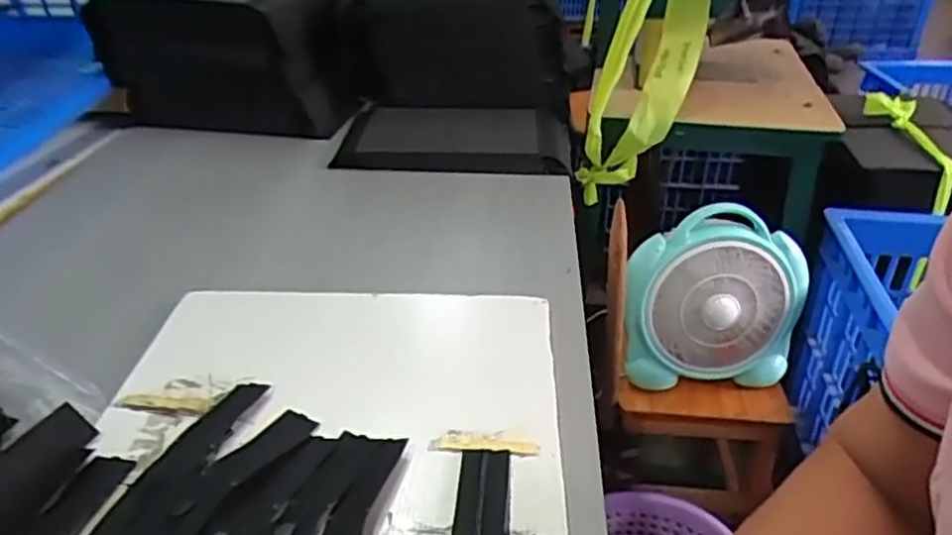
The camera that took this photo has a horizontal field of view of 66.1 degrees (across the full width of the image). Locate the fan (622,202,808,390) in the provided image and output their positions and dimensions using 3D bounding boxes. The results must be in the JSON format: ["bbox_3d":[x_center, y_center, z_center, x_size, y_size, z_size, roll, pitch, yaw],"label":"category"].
[{"bbox_3d":[0.313,0.044,0.970,0.240,0.223,0.083,-2,31,-3],"label":"fan"}]

